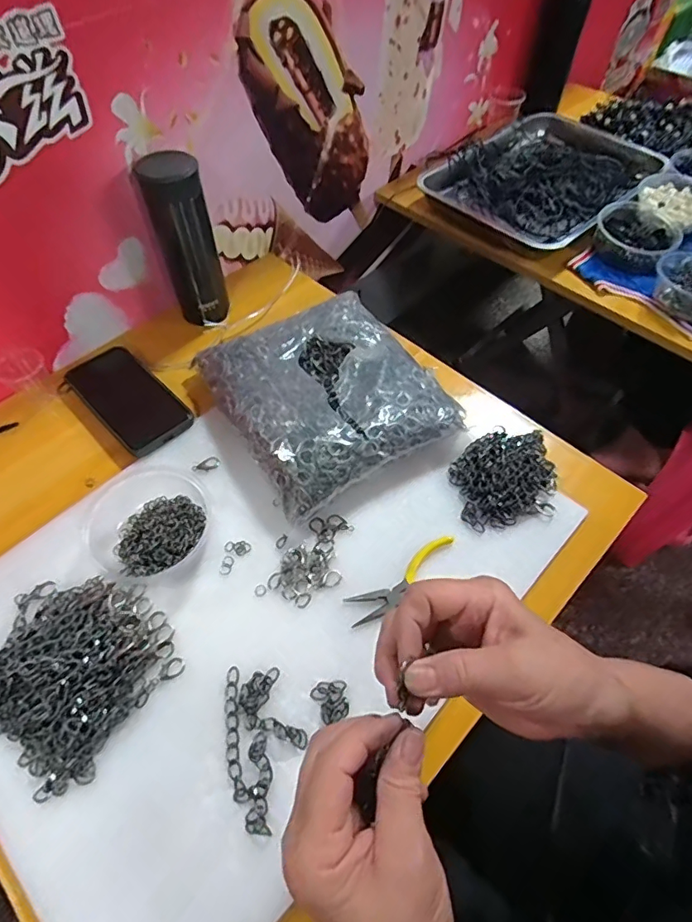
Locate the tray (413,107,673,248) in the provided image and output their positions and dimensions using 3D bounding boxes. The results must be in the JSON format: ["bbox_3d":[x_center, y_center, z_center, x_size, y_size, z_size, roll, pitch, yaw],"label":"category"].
[{"bbox_3d":[0.313,-0.466,0.820,0.315,0.056,0.278,-39,65,-23],"label":"tray"}]

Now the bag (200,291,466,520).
[{"bbox_3d":[-0.022,-0.083,0.559,0.218,0.059,0.241,-28,61,-18],"label":"bag"}]

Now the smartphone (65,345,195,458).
[{"bbox_3d":[-0.264,-0.080,0.596,0.082,0.017,0.188,-40,60,-23],"label":"smartphone"}]

